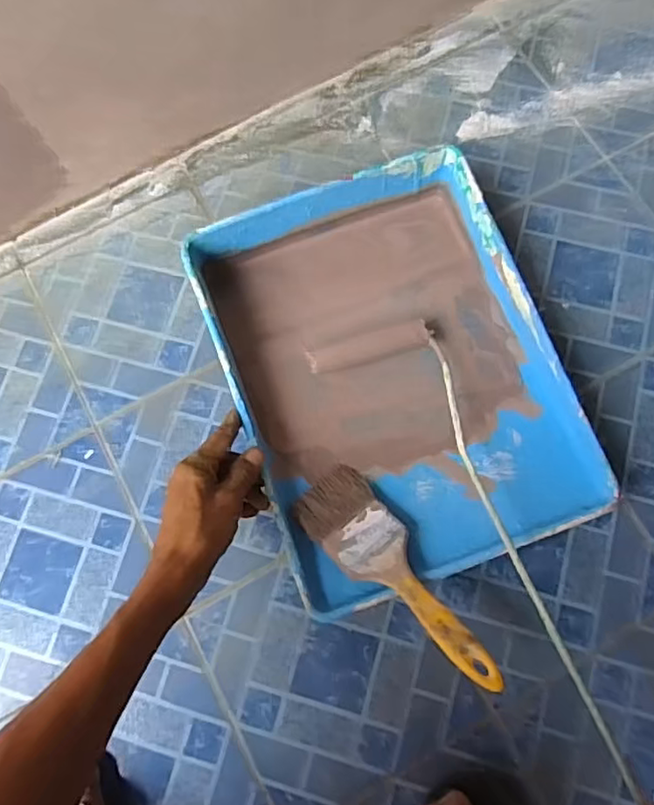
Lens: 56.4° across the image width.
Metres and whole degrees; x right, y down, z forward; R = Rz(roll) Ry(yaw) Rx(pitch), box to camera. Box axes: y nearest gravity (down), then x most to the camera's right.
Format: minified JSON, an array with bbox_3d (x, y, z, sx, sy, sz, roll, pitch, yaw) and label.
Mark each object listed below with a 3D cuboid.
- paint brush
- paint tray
[{"bbox_3d":[0.056,0.136,0.484,0.062,0.013,0.205,-40,61,-8],"label":"paint brush"},{"bbox_3d":[0.056,-0.027,0.554,0.268,0.070,0.354,-20,75,-3],"label":"paint tray"}]

